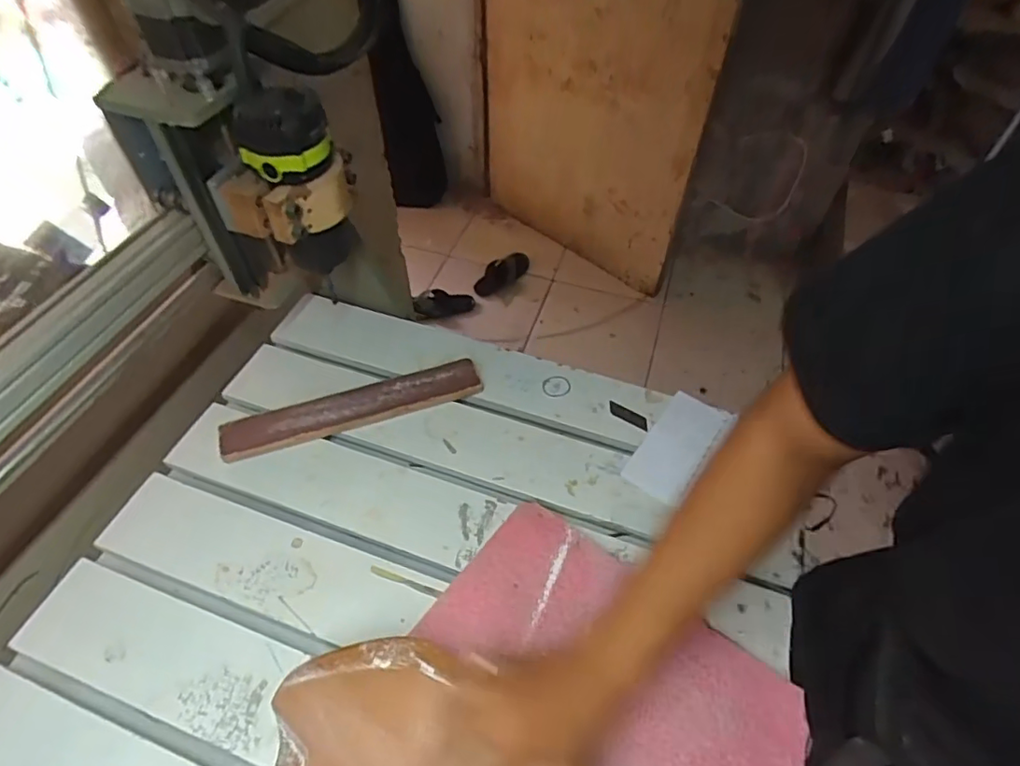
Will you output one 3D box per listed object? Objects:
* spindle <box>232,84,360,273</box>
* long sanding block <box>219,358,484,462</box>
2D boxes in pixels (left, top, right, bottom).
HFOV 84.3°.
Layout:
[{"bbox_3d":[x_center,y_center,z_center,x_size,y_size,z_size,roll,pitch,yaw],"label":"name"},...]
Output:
[{"bbox_3d":[-0.201,-0.199,0.537,0.096,0.144,0.078,-15,53,-13],"label":"spindle"},{"bbox_3d":[-0.186,0.030,0.680,0.301,0.028,0.051,-15,53,-13],"label":"long sanding block"}]

